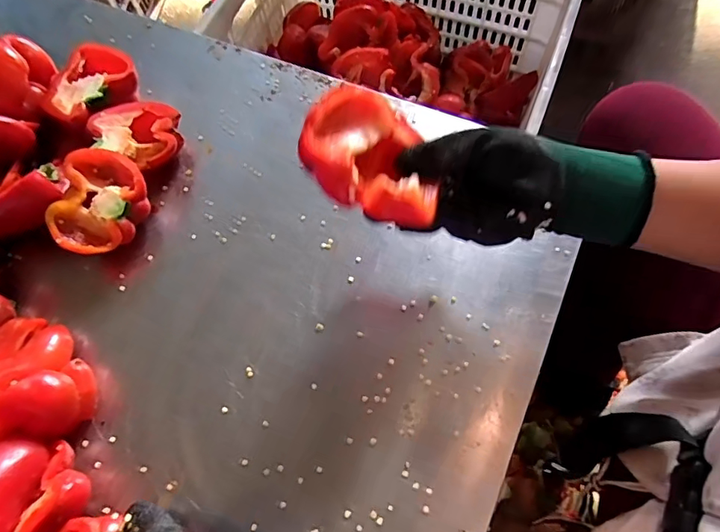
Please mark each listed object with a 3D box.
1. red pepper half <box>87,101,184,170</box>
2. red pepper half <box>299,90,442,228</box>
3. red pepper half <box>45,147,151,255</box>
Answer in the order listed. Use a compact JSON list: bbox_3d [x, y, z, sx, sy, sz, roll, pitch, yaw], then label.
[{"bbox_3d":[-0.226,-0.132,0.500,0.085,0.043,0.069,7,68,6],"label":"red pepper half"},{"bbox_3d":[0.004,-0.077,0.348,0.097,0.045,0.082,31,55,-15],"label":"red pepper half"},{"bbox_3d":[-0.244,-0.055,0.463,0.071,0.057,0.095,11,69,8],"label":"red pepper half"}]

